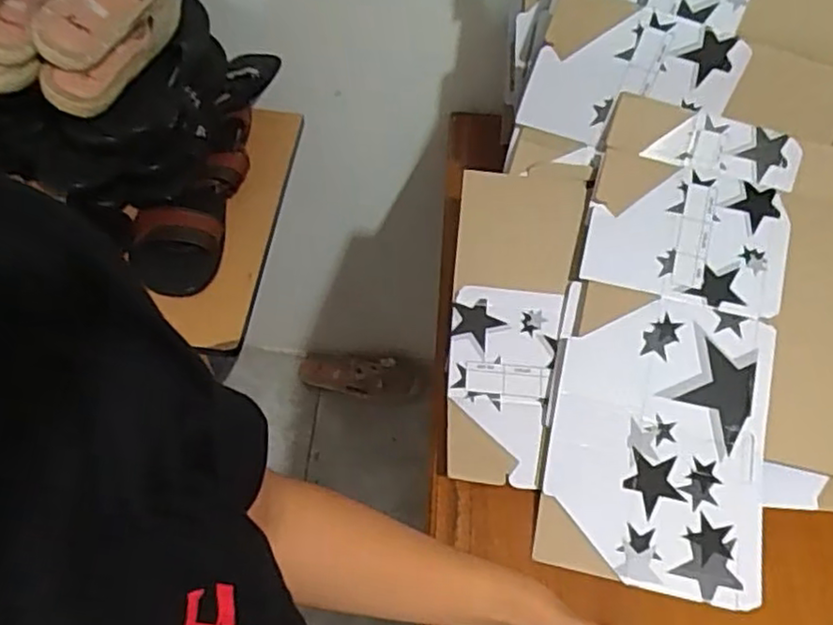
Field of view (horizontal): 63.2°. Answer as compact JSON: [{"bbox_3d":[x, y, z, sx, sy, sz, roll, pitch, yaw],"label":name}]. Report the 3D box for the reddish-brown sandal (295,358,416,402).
[{"bbox_3d":[-0.128,0.139,1.525,0.272,0.035,0.103,5,55,14],"label":"reddish-brown sandal"}]

